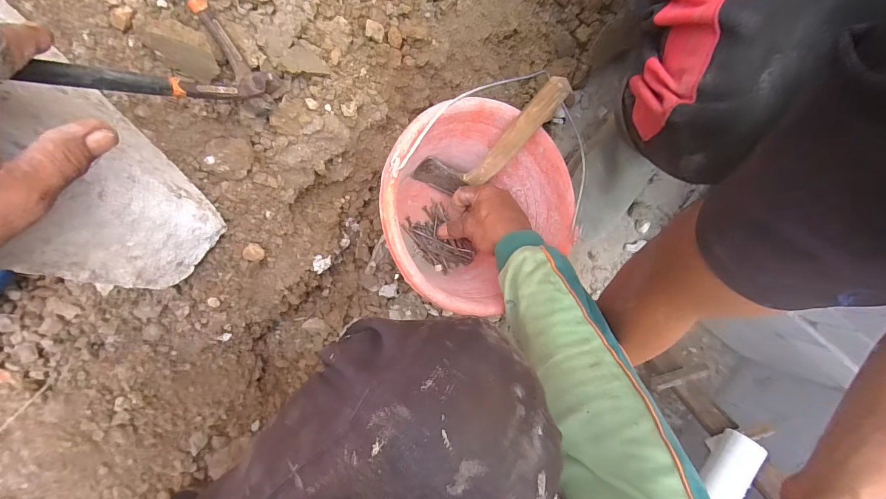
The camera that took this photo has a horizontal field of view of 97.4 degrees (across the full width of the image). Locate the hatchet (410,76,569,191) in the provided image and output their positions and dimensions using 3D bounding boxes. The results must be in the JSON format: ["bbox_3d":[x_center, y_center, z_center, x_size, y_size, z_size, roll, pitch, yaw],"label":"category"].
[{"bbox_3d":[0.055,-0.124,0.482,0.053,0.247,0.063,-35,97,-43],"label":"hatchet"}]

